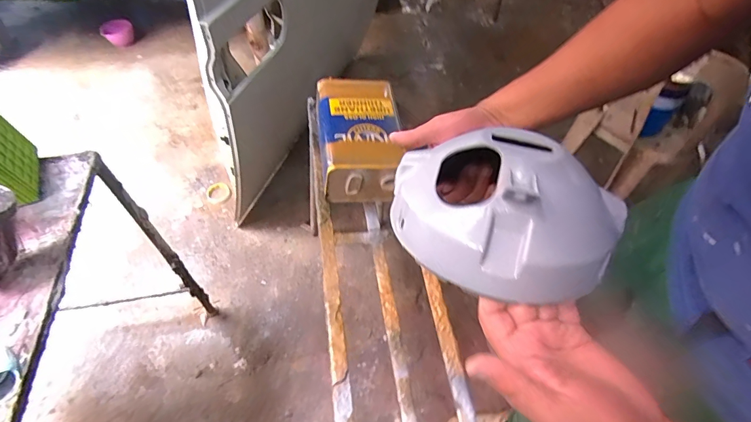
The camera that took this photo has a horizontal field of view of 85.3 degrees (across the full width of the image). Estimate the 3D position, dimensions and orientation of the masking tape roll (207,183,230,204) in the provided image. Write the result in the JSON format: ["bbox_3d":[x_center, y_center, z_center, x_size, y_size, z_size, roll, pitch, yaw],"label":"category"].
[{"bbox_3d":[-0.604,-0.070,1.563,0.085,0.026,0.092,1,54,-1],"label":"masking tape roll"}]

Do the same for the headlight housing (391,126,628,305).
[{"bbox_3d":[0.108,-0.008,0.332,0.180,0.066,0.149,3,54,1],"label":"headlight housing"}]

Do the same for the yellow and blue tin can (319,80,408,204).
[{"bbox_3d":[-0.031,-0.159,0.865,0.167,0.114,0.262,-4,54,-7],"label":"yellow and blue tin can"}]

